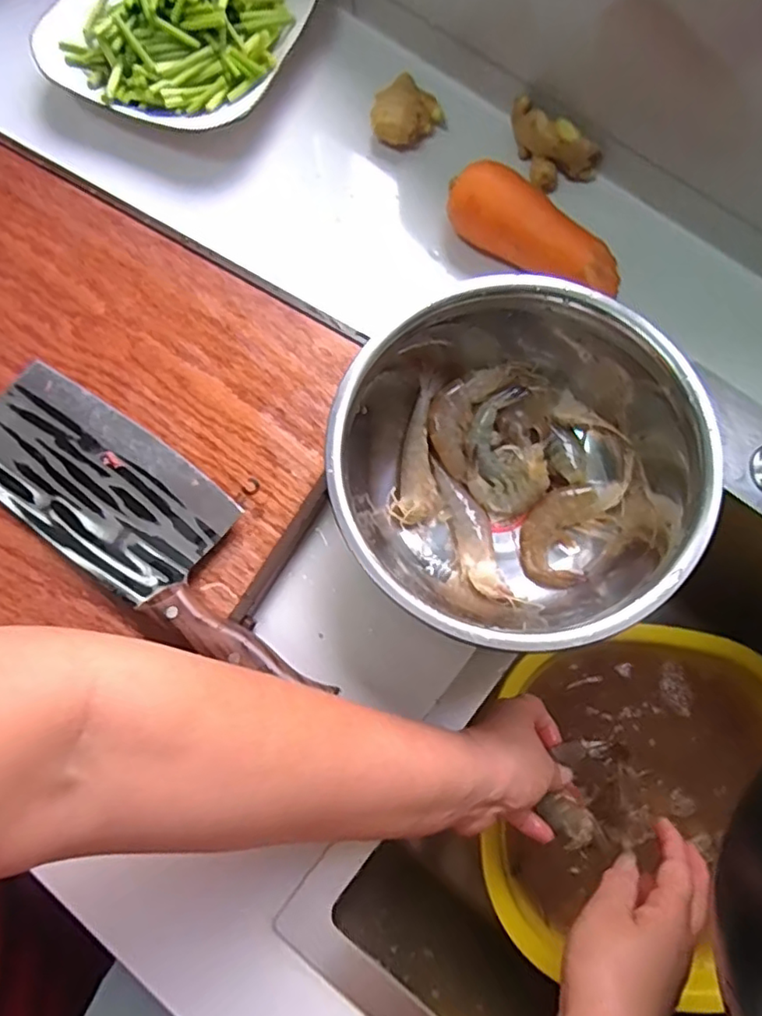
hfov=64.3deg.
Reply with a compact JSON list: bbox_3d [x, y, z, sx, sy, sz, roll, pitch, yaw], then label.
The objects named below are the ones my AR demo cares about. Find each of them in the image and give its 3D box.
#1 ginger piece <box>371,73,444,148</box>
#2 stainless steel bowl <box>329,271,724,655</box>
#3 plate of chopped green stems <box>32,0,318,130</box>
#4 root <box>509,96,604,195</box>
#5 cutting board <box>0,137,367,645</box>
[{"bbox_3d":[0.018,-0.296,0.456,0.043,0.036,0.055,38,80,9],"label":"ginger piece"},{"bbox_3d":[0.088,-0.021,0.369,0.219,0.090,0.205,0,77,1],"label":"stainless steel bowl"},{"bbox_3d":[-0.150,-0.365,0.438,0.176,0.037,0.170,0,77,1],"label":"plate of chopped green stems"},{"bbox_3d":[0.120,-0.255,0.435,0.069,0.035,0.030,30,79,8],"label":"root"},{"bbox_3d":[-0.246,-0.084,0.400,0.438,0.019,0.291,30,80,6],"label":"cutting board"}]

